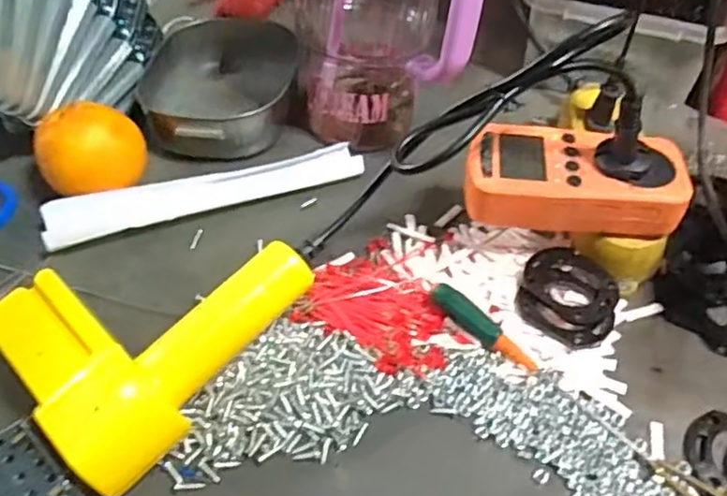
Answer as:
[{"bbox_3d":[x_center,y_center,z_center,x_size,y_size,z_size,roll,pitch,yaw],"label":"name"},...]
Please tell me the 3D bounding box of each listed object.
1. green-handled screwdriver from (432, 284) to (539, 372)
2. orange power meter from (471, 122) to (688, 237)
[{"bbox_3d":[0.070,0.049,0.372,0.073,0.016,0.011,39,58,14],"label":"green-handled screwdriver"},{"bbox_3d":[0.129,-0.045,0.386,0.127,0.035,0.065,7,48,7],"label":"orange power meter"}]

